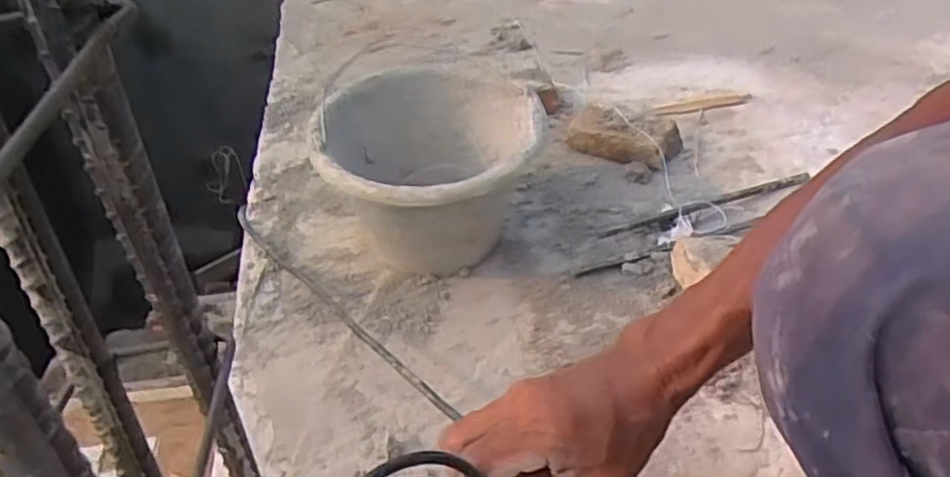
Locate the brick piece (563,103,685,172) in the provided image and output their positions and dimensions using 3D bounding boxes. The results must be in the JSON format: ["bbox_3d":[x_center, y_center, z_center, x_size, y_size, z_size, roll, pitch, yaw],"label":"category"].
[{"bbox_3d":[0.208,-0.142,1.007,0.157,0.047,0.102,7,38,11],"label":"brick piece"}]

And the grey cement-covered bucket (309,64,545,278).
[{"bbox_3d":[-0.047,-0.064,0.822,0.238,0.168,0.241,-1,37,1],"label":"grey cement-covered bucket"}]

